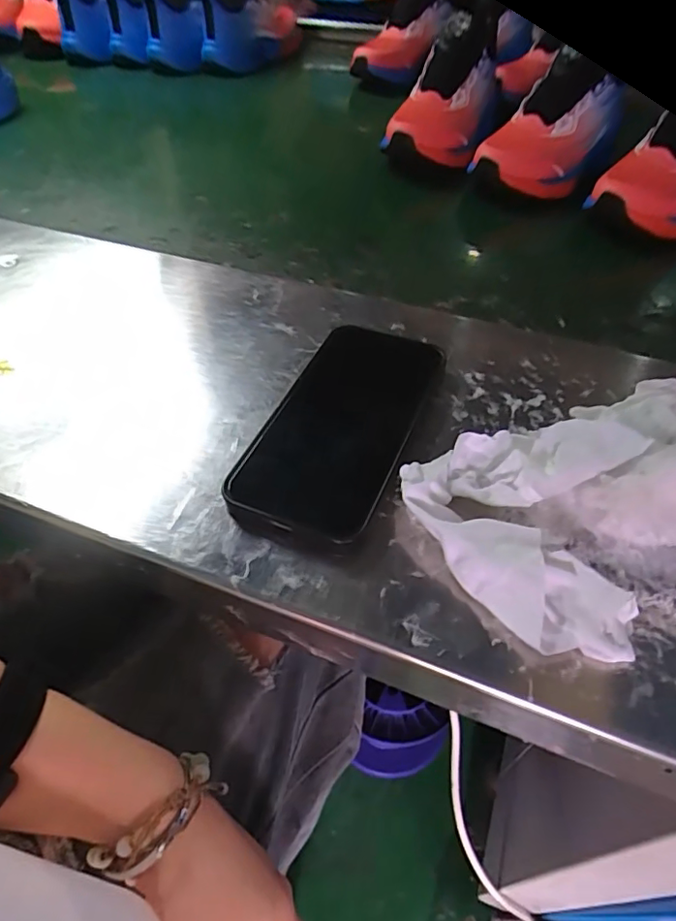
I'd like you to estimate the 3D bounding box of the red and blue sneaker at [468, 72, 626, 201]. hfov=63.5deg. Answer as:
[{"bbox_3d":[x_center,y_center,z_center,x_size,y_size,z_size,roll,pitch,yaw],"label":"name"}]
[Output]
[{"bbox_3d":[0.225,-0.343,0.583,0.167,0.072,0.087,-38,55,-25],"label":"red and blue sneaker"}]

